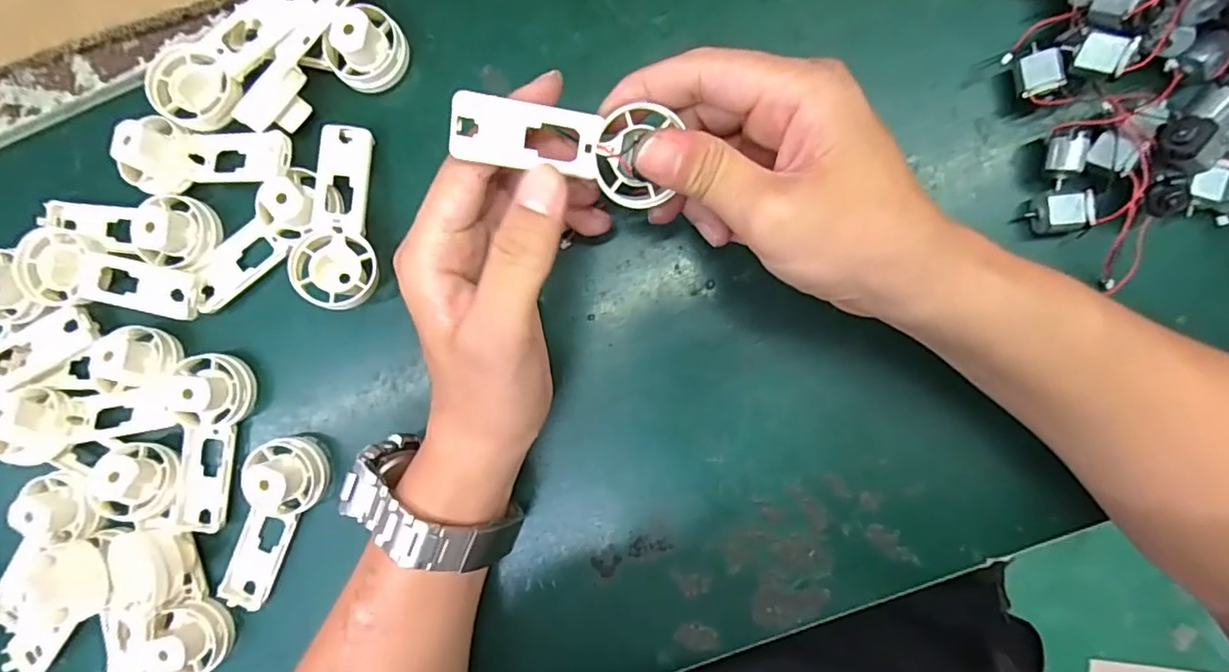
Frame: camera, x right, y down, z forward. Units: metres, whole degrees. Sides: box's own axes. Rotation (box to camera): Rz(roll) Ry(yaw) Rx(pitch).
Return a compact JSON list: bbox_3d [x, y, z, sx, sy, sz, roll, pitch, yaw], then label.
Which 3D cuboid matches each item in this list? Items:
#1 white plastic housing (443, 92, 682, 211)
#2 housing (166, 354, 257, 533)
[{"bbox_3d":[-0.020,-0.072,0.226,0.085,0.008,0.037,0,113,-16],"label":"white plastic housing"},{"bbox_3d":[-0.214,0.057,0.301,0.035,0.025,0.092,4,91,3],"label":"housing"}]

